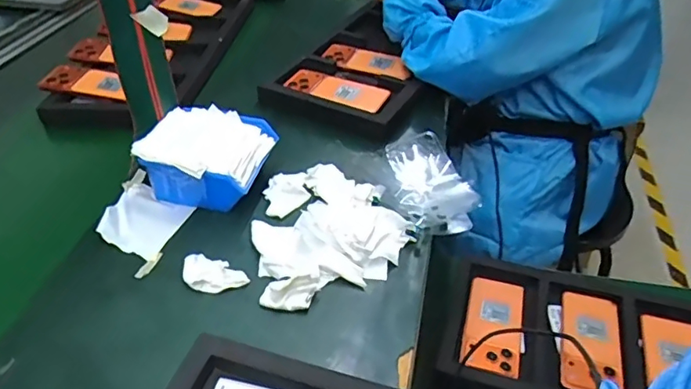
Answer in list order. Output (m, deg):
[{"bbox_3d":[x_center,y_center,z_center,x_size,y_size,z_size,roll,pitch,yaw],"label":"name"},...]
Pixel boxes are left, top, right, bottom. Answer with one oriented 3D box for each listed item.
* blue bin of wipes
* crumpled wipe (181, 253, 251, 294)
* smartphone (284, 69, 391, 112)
[{"bbox_3d":[-0.169,-0.044,0.671,0.139,0.076,0.127,12,42,14],"label":"blue bin of wipes"},{"bbox_3d":[-0.144,0.085,0.568,0.074,0.008,0.042,18,43,20],"label":"crumpled wipe"},{"bbox_3d":[-0.018,-0.168,0.849,0.170,0.009,0.093,20,41,19],"label":"smartphone"}]

